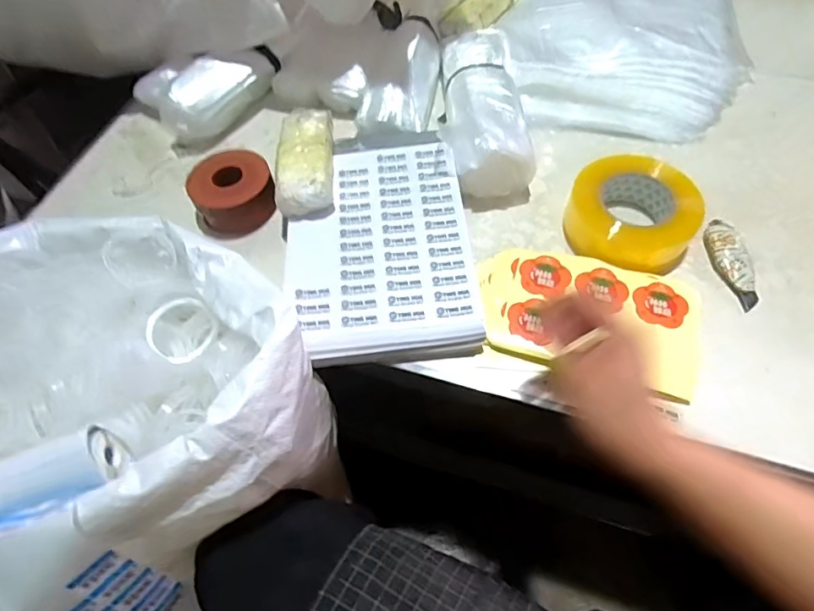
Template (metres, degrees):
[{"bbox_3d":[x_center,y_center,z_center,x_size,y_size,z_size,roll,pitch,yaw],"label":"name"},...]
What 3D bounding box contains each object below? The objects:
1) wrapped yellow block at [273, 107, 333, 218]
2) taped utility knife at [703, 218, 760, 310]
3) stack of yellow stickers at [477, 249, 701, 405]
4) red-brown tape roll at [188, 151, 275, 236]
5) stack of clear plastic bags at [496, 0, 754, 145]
[{"bbox_3d":[-0.121,-0.173,0.596,0.064,0.032,0.146,-6,60,0],"label":"wrapped yellow block"},{"bbox_3d":[0.357,-0.049,0.546,0.034,0.018,0.111,-6,60,0],"label":"taped utility knife"},{"bbox_3d":[0.191,0.005,0.523,0.231,0.025,0.144,11,62,10],"label":"stack of yellow stickers"},{"bbox_3d":[-0.214,-0.140,0.610,0.095,0.058,0.095,-2,60,3],"label":"red-brown tape roll"},{"bbox_3d":[0.336,-0.464,0.775,0.338,0.047,0.527,5,61,7],"label":"stack of clear plastic bags"}]

